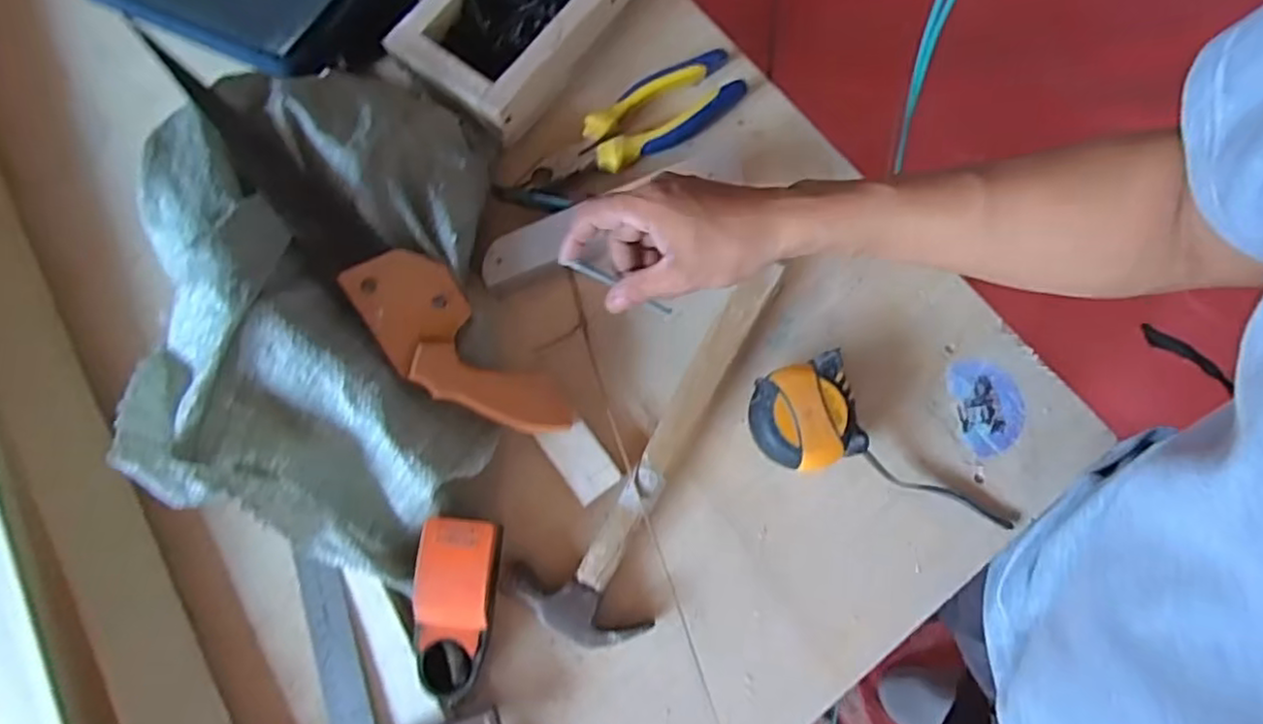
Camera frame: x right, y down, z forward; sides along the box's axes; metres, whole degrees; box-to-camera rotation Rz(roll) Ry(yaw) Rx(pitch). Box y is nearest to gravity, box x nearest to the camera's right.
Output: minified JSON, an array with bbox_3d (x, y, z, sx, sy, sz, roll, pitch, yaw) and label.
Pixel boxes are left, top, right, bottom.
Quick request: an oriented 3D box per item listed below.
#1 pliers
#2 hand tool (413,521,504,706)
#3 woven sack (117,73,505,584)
[{"bbox_3d":[0.002,-0.187,0.546,0.187,0.026,0.058,-32,80,-6],"label":"pliers"},{"bbox_3d":[-0.118,0.165,0.457,0.051,0.041,0.117,5,78,1],"label":"hand tool"},{"bbox_3d":[-0.200,-0.036,0.460,0.201,0.117,0.347,0,78,0],"label":"woven sack"}]

